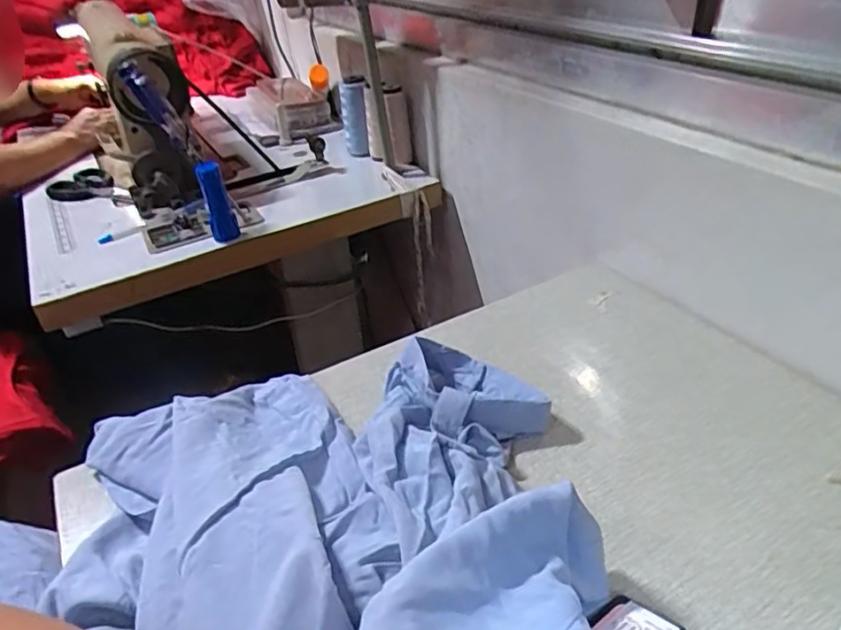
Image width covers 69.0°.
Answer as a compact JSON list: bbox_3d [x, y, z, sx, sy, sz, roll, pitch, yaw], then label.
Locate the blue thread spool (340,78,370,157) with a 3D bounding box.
[{"bbox_3d":[-0.094,-0.298,0.940,0.049,0.120,0.049,-7,34,-3],"label":"blue thread spool"}]

